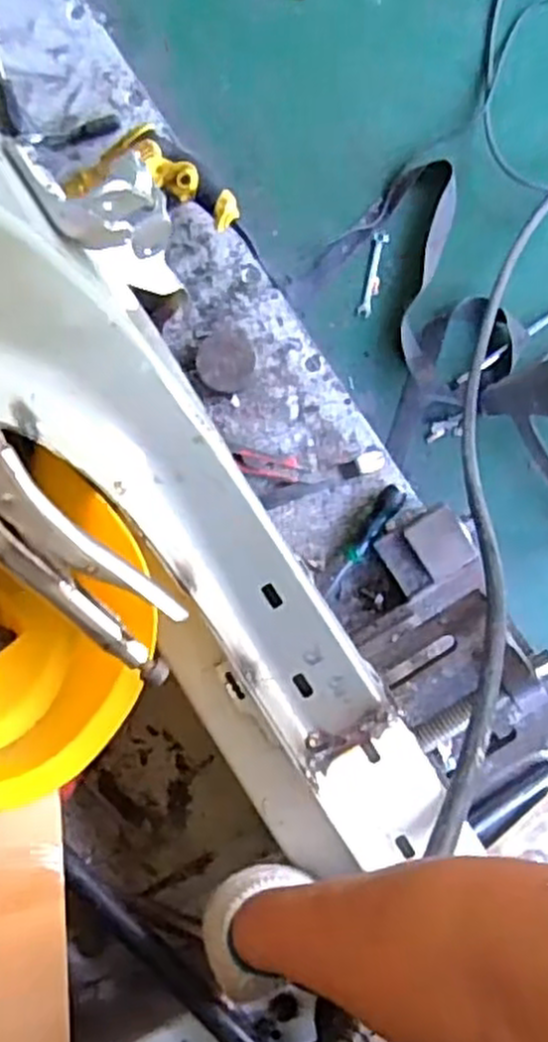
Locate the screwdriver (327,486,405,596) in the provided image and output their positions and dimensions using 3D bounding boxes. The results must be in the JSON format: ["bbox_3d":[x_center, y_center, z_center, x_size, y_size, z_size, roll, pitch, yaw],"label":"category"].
[{"bbox_3d":[0.121,0.028,1.046,0.030,0.026,0.166,32,96,4],"label":"screwdriver"}]

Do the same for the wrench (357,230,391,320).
[{"bbox_3d":[0.197,-0.486,1.553,0.032,0.010,0.165,12,92,6],"label":"wrench"}]

